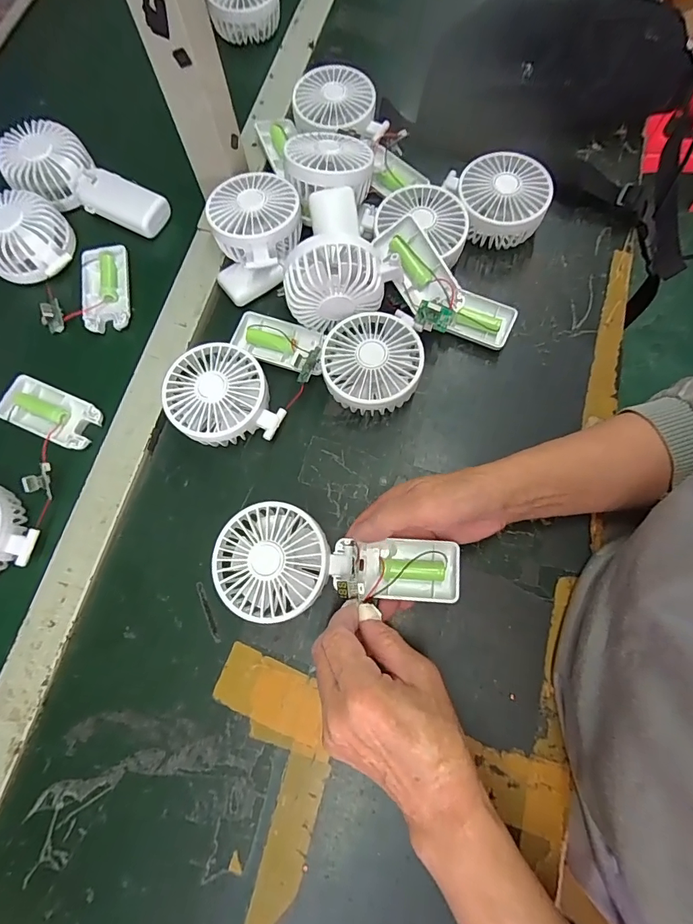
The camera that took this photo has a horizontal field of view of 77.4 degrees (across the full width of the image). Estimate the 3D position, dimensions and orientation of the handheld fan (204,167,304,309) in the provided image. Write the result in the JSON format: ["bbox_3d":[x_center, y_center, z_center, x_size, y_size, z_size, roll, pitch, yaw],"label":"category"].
[{"bbox_3d":[-0.090,-0.223,0.420,0.090,0.051,0.099,0,74,1],"label":"handheld fan"}]

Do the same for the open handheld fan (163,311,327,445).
[{"bbox_3d":[-0.088,-0.078,0.392,0.102,0.040,0.149,35,78,10],"label":"open handheld fan"}]

